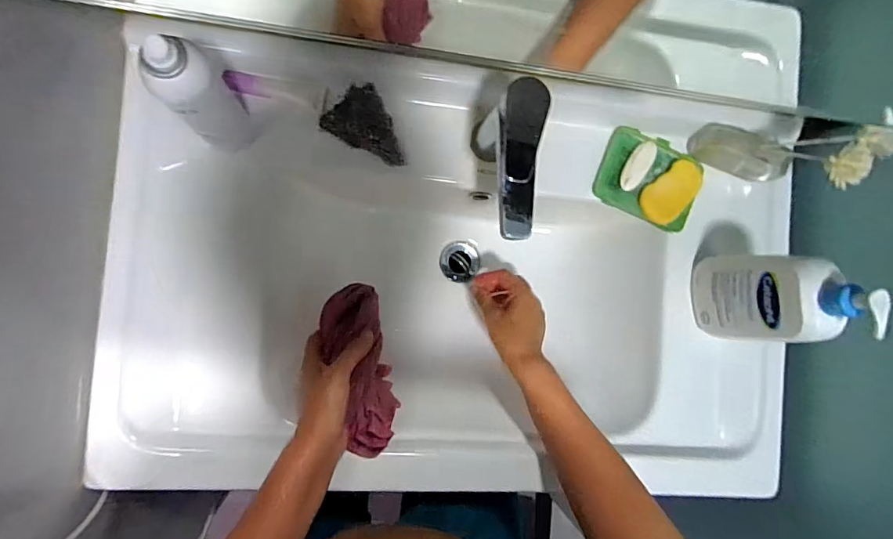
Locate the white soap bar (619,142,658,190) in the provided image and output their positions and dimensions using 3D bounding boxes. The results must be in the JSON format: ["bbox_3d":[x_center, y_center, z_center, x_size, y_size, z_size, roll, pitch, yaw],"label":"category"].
[{"bbox_3d":[0.244,-0.132,0.597,0.030,0.009,0.068,28,84,-8],"label":"white soap bar"}]

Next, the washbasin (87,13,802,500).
[{"bbox_3d":[0.035,0.014,0.616,0.795,0.154,0.477,5,88,-9],"label":"washbasin"}]

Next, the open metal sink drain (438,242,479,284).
[{"bbox_3d":[0.021,-0.011,0.715,0.059,0.021,0.059,6,87,-9],"label":"open metal sink drain"}]

